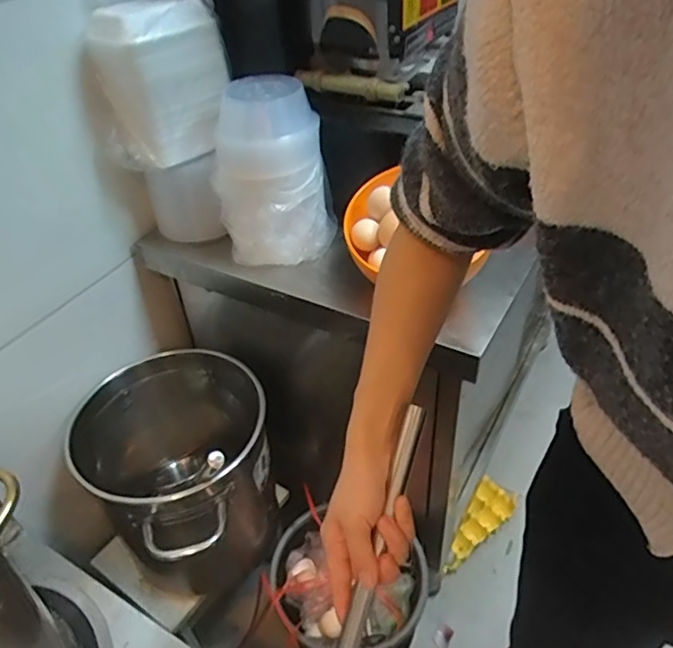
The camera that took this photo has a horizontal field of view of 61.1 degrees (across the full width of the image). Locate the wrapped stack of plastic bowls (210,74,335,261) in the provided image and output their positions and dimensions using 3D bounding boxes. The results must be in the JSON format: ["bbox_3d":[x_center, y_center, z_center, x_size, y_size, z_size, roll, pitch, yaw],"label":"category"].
[{"bbox_3d":[-0.094,-0.217,0.825,0.160,0.223,0.138,-9,41,-4],"label":"wrapped stack of plastic bowls"}]

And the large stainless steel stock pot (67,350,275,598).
[{"bbox_3d":[-0.272,0.245,1.004,0.323,0.317,0.275,-23,44,-20],"label":"large stainless steel stock pot"}]

